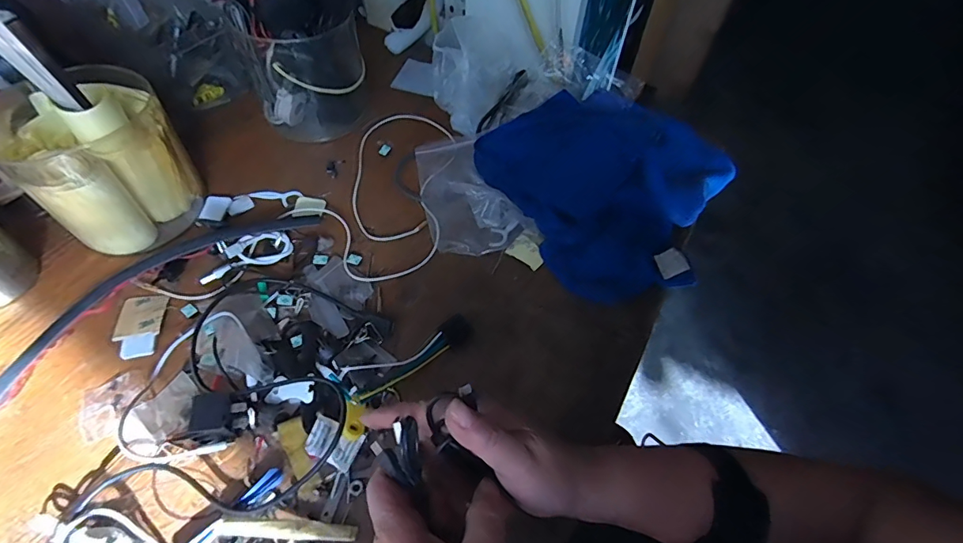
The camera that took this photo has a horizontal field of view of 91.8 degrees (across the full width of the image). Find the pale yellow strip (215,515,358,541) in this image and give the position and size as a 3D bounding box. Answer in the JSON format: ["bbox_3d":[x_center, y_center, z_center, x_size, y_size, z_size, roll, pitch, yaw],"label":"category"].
[{"bbox_3d":[-0.132,0.175,0.318,0.090,0.016,0.012,4,56,1],"label":"pale yellow strip"}]

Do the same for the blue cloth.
[{"bbox_3d":[0.131,-0.102,0.484,0.243,0.060,0.236,40,64,22],"label":"blue cloth"}]

